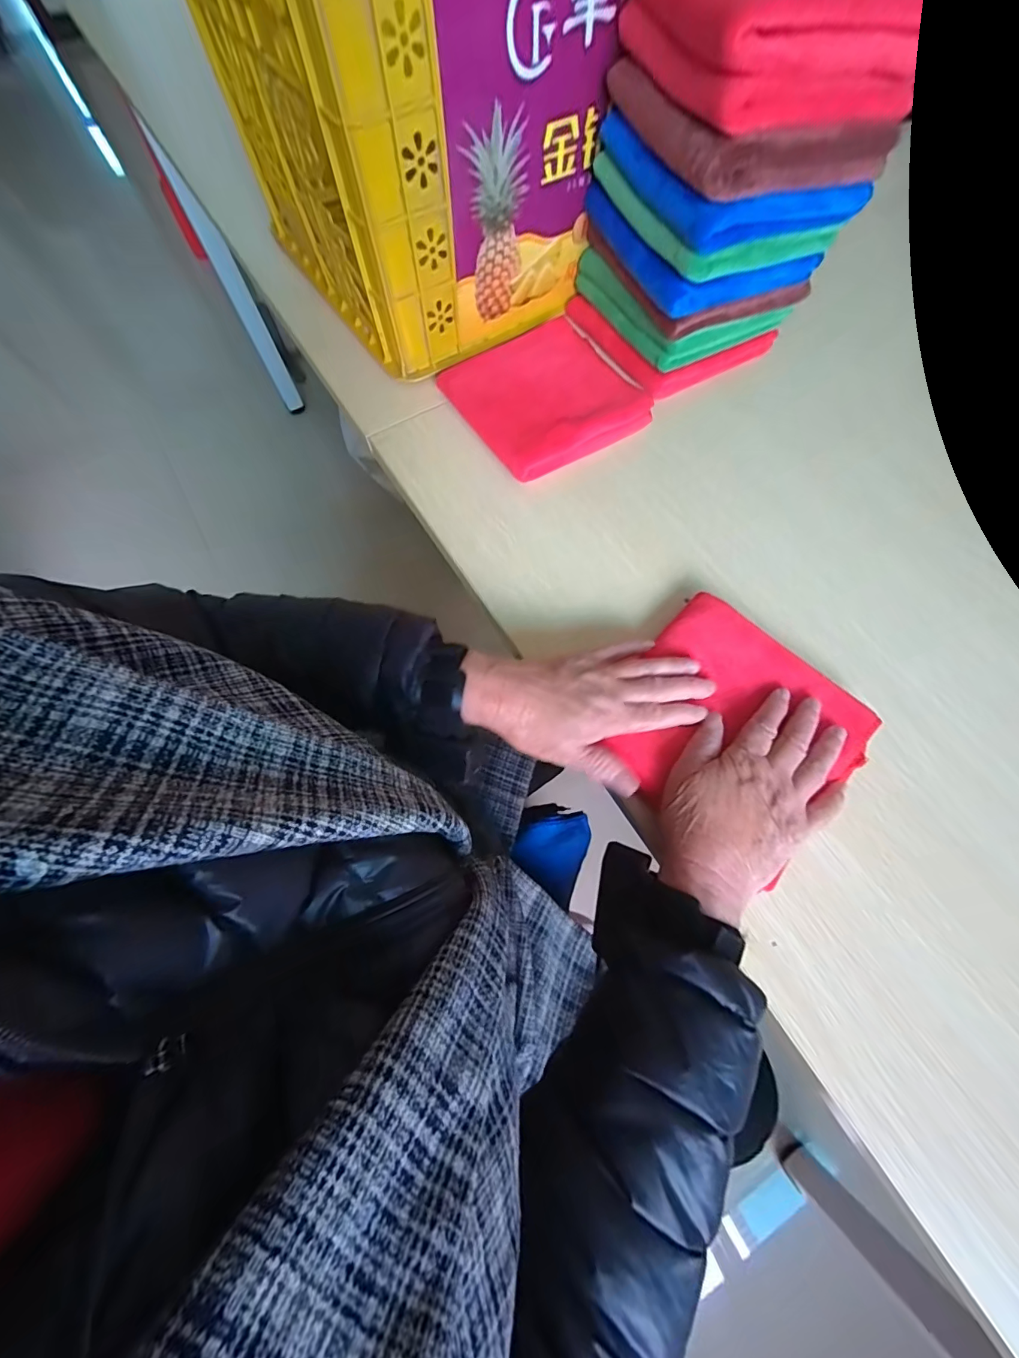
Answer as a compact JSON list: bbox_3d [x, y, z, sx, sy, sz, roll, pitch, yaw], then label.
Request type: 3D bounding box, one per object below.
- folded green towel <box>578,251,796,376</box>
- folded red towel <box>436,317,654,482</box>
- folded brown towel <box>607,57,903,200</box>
[{"bbox_3d":[0.184,-0.434,0.514,0.186,0.040,0.188,-26,70,-8],"label":"folded green towel"},{"bbox_3d":[0.029,-0.303,0.491,0.169,0.030,0.180,-32,72,-11],"label":"folded red towel"},{"bbox_3d":[0.189,-0.462,0.374,0.164,0.035,0.182,-16,69,-5],"label":"folded brown towel"}]

